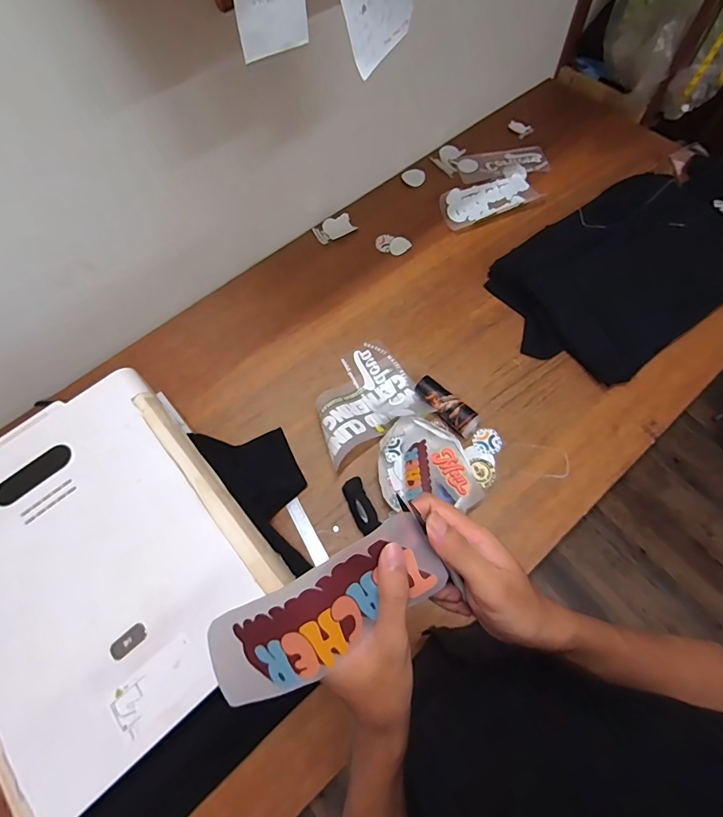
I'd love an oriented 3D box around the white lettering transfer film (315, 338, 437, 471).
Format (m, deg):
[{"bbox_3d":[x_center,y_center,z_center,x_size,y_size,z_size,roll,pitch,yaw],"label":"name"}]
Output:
[{"bbox_3d":[-0.002,-0.031,0.846,0.221,0.062,0.212,-29,69,-9],"label":"white lettering transfer film"}]

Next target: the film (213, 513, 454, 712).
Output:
[{"bbox_3d":[-0.028,0.134,0.275,0.170,0.043,0.059,-32,69,-4],"label":"film"}]

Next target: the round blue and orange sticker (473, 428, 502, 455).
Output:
[{"bbox_3d":[0.248,0.064,0.827,0.053,0.006,0.051,-1,67,3],"label":"round blue and orange sticker"}]

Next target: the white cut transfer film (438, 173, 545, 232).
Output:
[{"bbox_3d":[0.329,-0.531,1.066,0.251,0.022,0.127,-18,67,-4],"label":"white cut transfer film"}]

